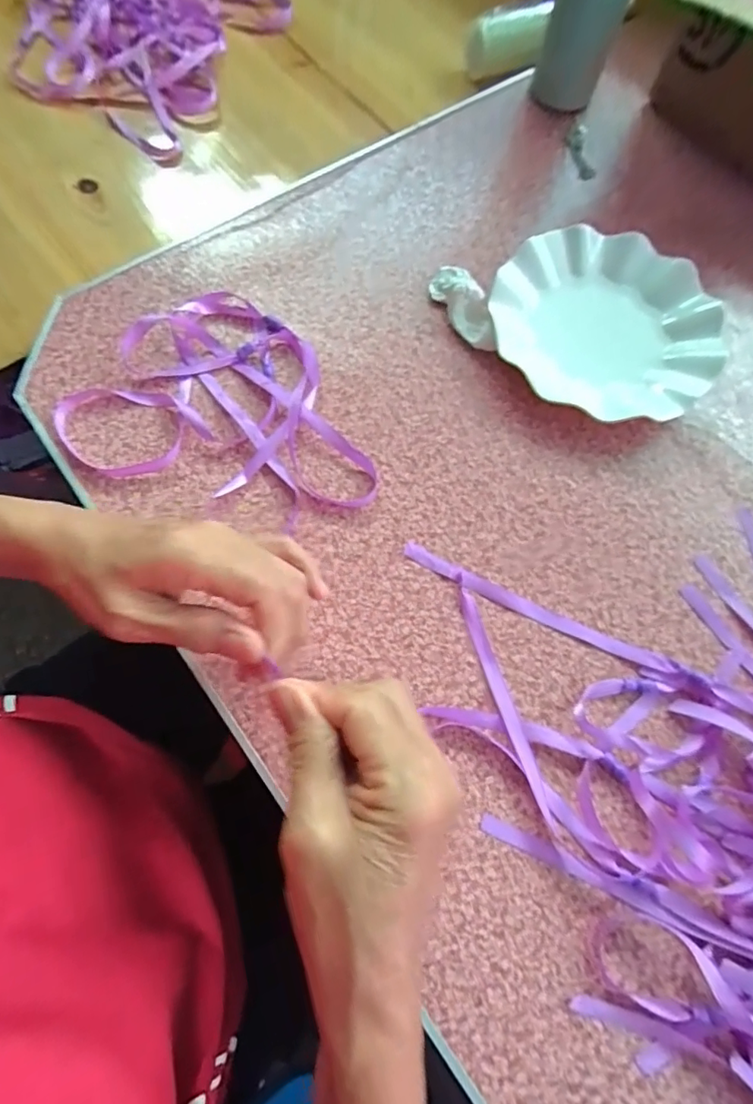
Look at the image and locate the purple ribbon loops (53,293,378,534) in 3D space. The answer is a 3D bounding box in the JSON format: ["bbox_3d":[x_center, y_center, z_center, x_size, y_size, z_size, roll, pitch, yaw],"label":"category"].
[{"bbox_3d":[-0.104,-0.113,0.381,0.233,0.011,0.169,19,72,4],"label":"purple ribbon loops"}]

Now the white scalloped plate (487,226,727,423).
[{"bbox_3d":[0.185,-0.184,0.407,0.177,0.028,0.163,1,72,-2],"label":"white scalloped plate"}]

